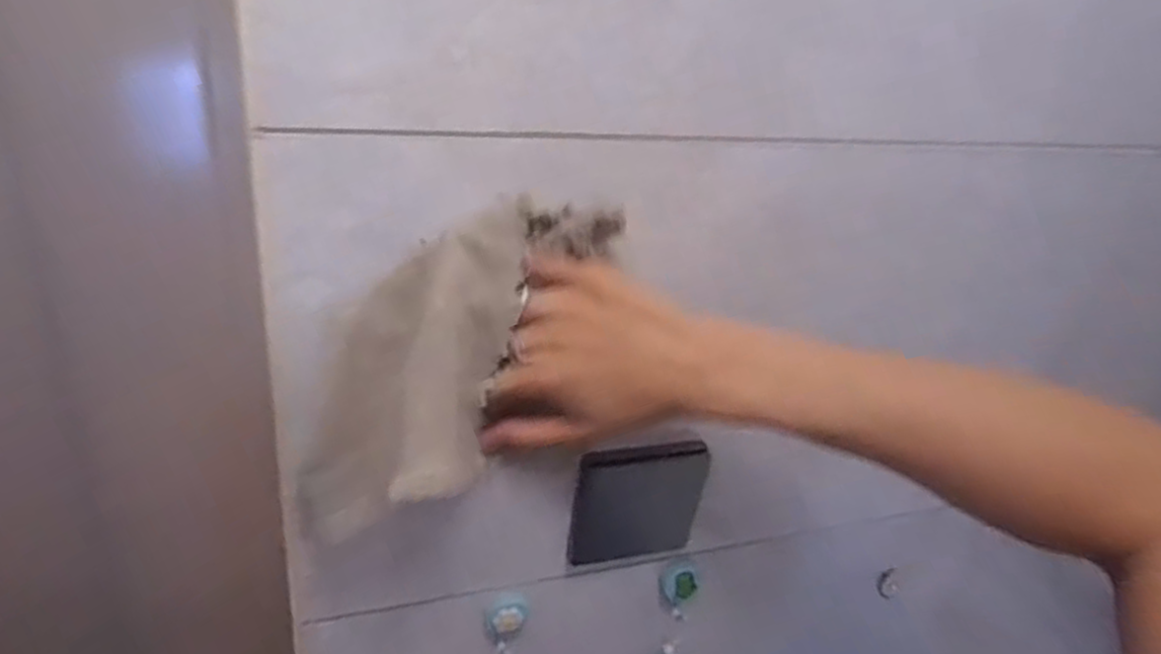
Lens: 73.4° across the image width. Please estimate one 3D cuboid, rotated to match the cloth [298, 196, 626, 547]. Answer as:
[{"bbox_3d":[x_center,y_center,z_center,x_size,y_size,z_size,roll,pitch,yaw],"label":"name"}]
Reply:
[{"bbox_3d":[-0.064,0.022,0.385,0.091,0.210,0.050,29,8,-43],"label":"cloth"}]

